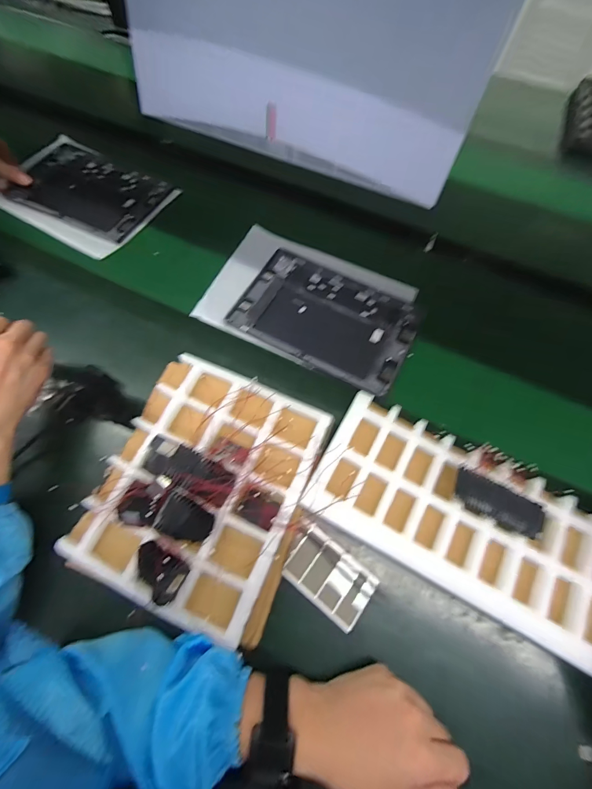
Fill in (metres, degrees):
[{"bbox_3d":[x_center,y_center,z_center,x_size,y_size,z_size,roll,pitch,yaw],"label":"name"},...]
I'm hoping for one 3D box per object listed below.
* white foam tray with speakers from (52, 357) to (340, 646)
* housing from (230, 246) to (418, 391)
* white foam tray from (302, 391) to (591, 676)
[{"bbox_3d":[-0.101,0.094,0.374,0.225,0.060,0.257,19,66,6],"label":"white foam tray with speakers"},{"bbox_3d":[0.047,-0.118,0.500,0.253,0.012,0.168,27,67,10],"label":"housing"},{"bbox_3d":[0.197,0.143,0.360,0.358,0.047,0.150,29,71,11],"label":"white foam tray"}]

